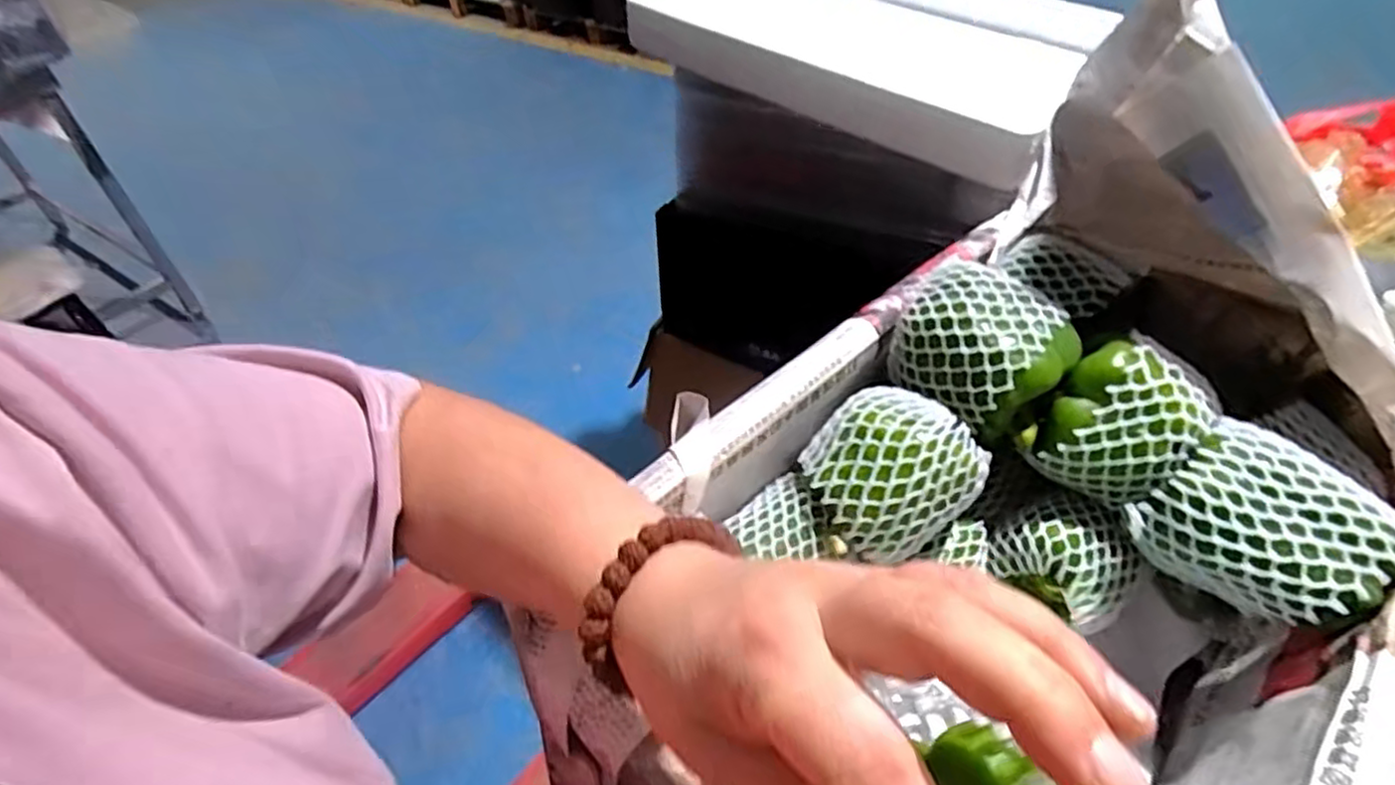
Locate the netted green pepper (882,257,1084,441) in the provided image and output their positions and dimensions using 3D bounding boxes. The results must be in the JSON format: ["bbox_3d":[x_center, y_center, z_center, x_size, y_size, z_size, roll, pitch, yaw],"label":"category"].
[{"bbox_3d":[0.193,-0.031,0.474,0.081,0.073,0.108,-32,53,-26],"label":"netted green pepper"}]

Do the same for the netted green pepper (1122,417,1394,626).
[{"bbox_3d":[0.336,0.085,0.408,0.091,0.073,0.110,-22,49,-18],"label":"netted green pepper"}]

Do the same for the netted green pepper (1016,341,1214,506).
[{"bbox_3d":[0.280,0.022,0.455,0.088,0.082,0.085,-35,54,-28],"label":"netted green pepper"}]

